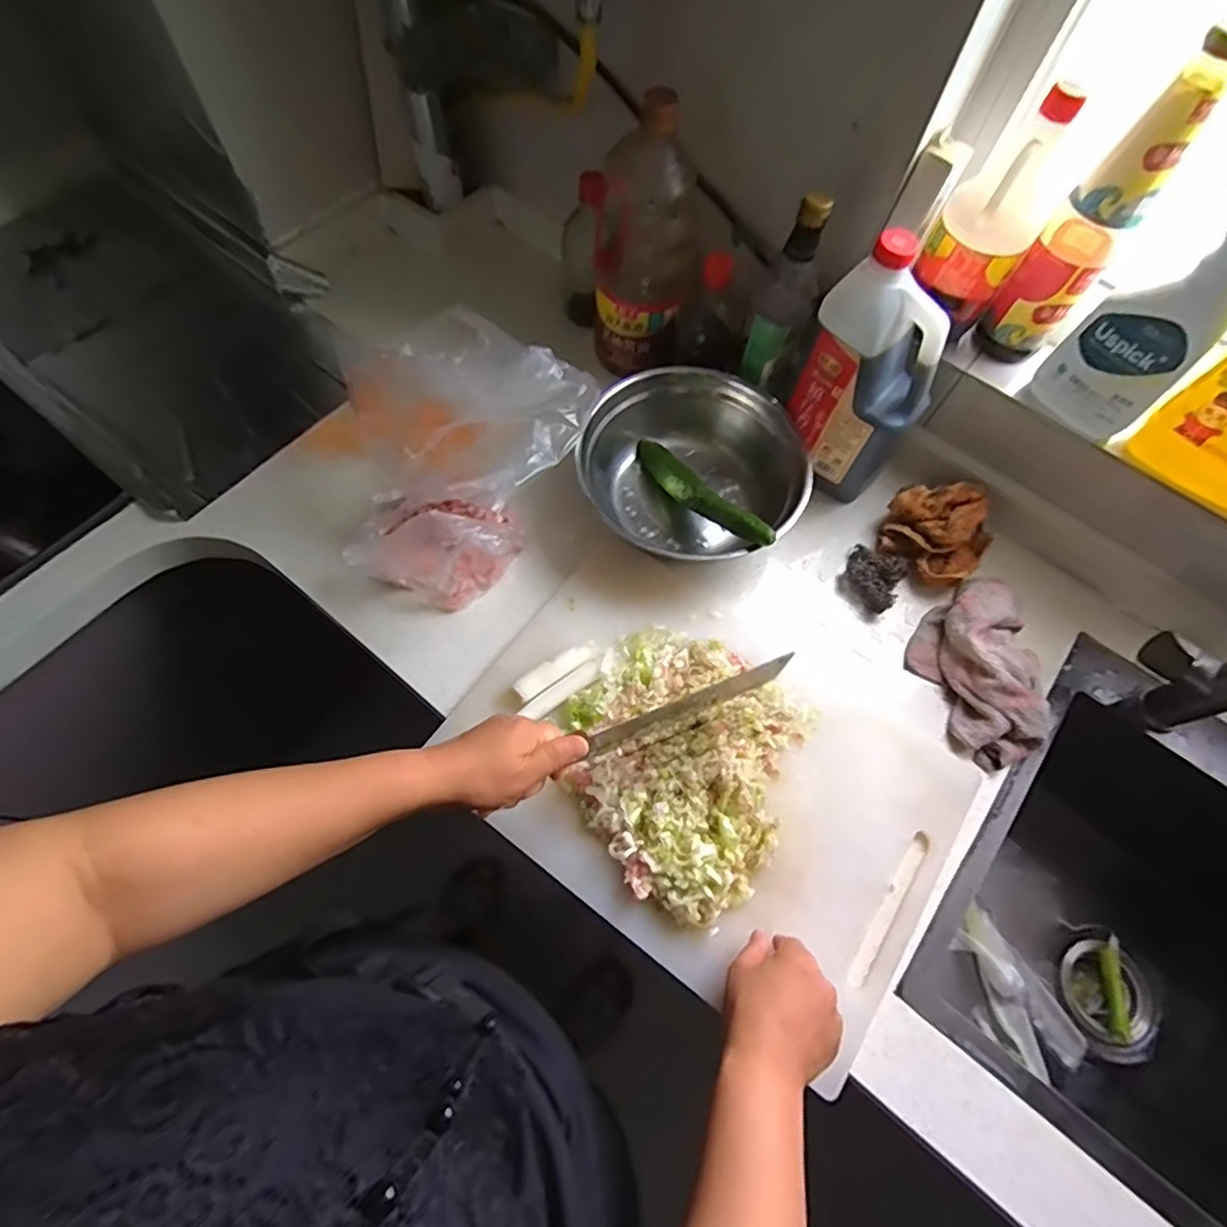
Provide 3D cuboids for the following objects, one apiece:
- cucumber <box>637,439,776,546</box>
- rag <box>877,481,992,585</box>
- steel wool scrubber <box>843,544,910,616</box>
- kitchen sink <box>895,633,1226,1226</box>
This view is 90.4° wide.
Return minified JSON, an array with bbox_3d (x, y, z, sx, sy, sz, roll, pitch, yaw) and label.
[{"bbox_3d":[0.092,-0.134,0.681,0.026,0.038,0.235,-31,49,-15],"label":"cucumber"},{"bbox_3d":[0.374,-0.093,0.695,0.113,0.062,0.092,8,66,1],"label":"rag"},{"bbox_3d":[0.297,-0.040,0.695,0.065,0.033,0.074,28,68,10],"label":"steel wool scrubber"},{"bbox_3d":[0.637,0.412,0.689,0.614,0.290,0.476,36,69,13],"label":"kitchen sink"}]

